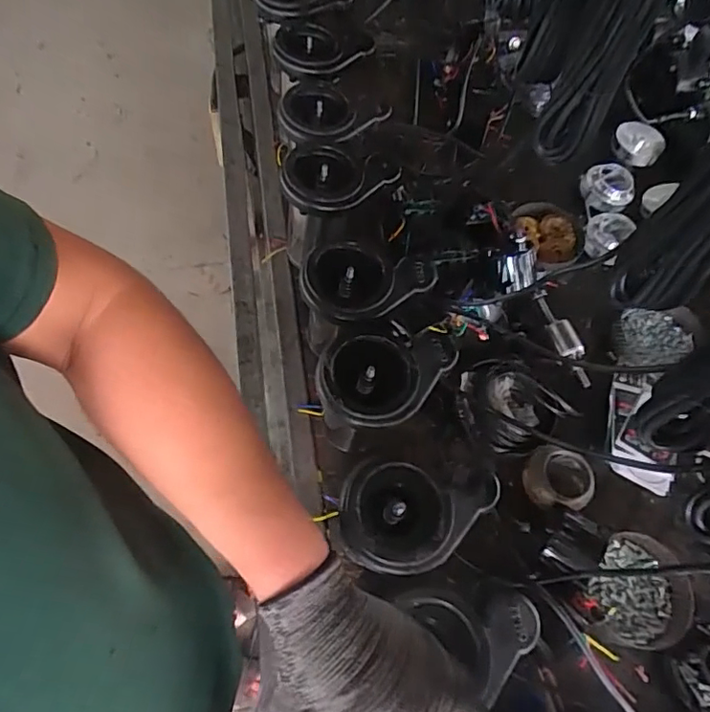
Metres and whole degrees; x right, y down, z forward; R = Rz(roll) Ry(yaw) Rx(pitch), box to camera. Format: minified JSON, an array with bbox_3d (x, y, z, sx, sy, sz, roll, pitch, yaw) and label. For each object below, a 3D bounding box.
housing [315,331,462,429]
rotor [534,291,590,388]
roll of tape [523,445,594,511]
[{"bbox_3d":[0.032,0.025,0.645,0.127,0.069,0.158,35,67,14],"label":"housing"},{"bbox_3d":[0.328,-0.029,0.836,0.036,0.025,0.164,-14,65,-9],"label":"rotor"},{"bbox_3d":[0.281,0.166,0.731,0.085,0.052,0.087,1,63,-2],"label":"roll of tape"}]

